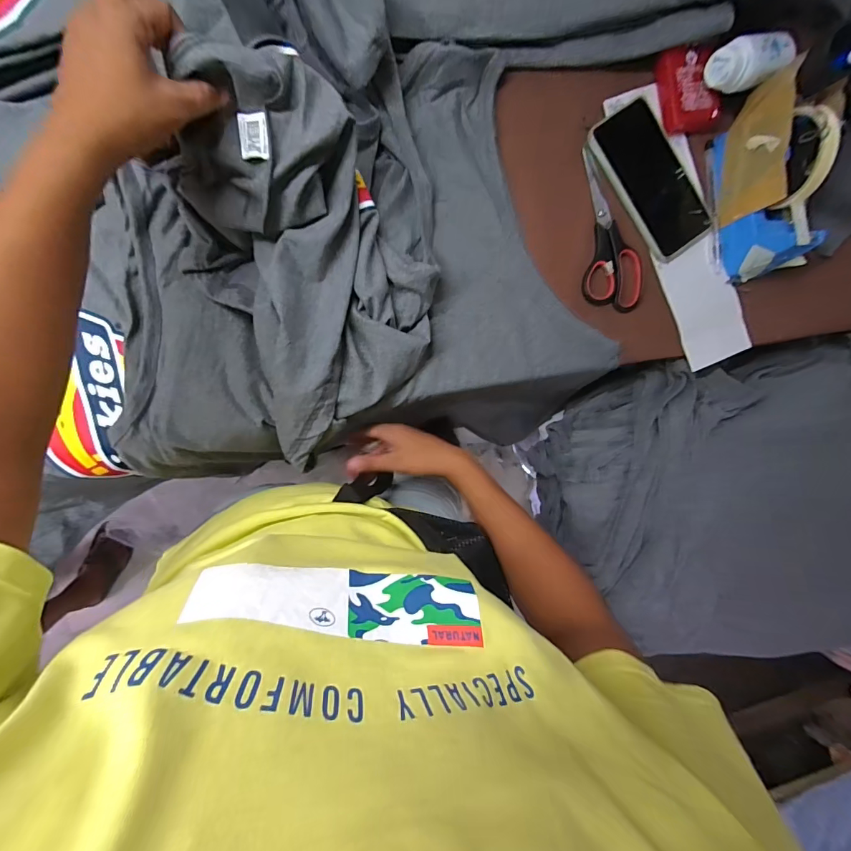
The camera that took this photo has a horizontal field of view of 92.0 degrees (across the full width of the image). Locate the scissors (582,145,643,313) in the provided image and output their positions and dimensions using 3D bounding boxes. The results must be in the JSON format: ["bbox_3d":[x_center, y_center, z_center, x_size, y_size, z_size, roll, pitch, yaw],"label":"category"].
[{"bbox_3d":[0.210,-0.219,0.464,0.065,0.006,0.175,-3,92,-5],"label":"scissors"}]

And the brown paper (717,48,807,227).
[{"bbox_3d":[0.347,-0.289,0.431,0.015,0.073,0.128,-7,103,-9],"label":"brown paper"}]

